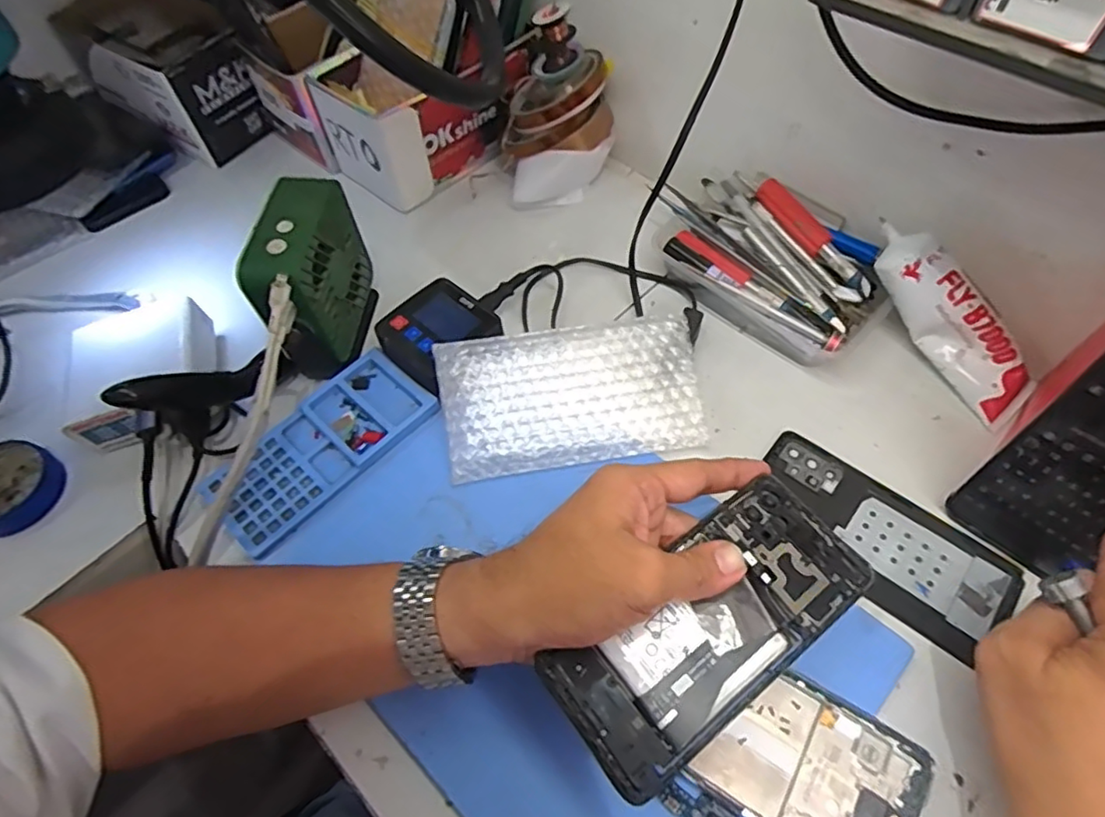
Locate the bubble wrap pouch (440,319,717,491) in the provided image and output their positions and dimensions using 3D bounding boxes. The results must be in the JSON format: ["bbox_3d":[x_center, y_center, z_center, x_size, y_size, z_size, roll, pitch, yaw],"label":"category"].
[{"bbox_3d":[0.013,-0.008,0.406,0.168,0.013,0.092,-8,83,-5],"label":"bubble wrap pouch"}]

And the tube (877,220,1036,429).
[{"bbox_3d":[0.264,-0.057,0.412,0.031,0.042,0.145,-40,97,-21],"label":"tube"}]

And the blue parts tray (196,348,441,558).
[{"bbox_3d":[-0.156,0.025,0.411,0.072,0.011,0.150,38,67,23],"label":"blue parts tray"}]

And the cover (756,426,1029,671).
[{"bbox_3d":[0.198,0.077,0.375,0.152,0.007,0.073,38,67,23],"label":"cover"}]

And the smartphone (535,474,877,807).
[{"bbox_3d":[0.076,0.098,0.285,0.157,0.015,0.070,-35,64,-18],"label":"smartphone"}]

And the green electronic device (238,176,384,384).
[{"bbox_3d":[-0.166,-0.086,0.421,0.045,0.104,0.114,0,58,3],"label":"green electronic device"}]

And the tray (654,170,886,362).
[{"bbox_3d":[0.163,-0.116,0.469,0.115,0.052,0.187,-38,63,-19],"label":"tray"}]

